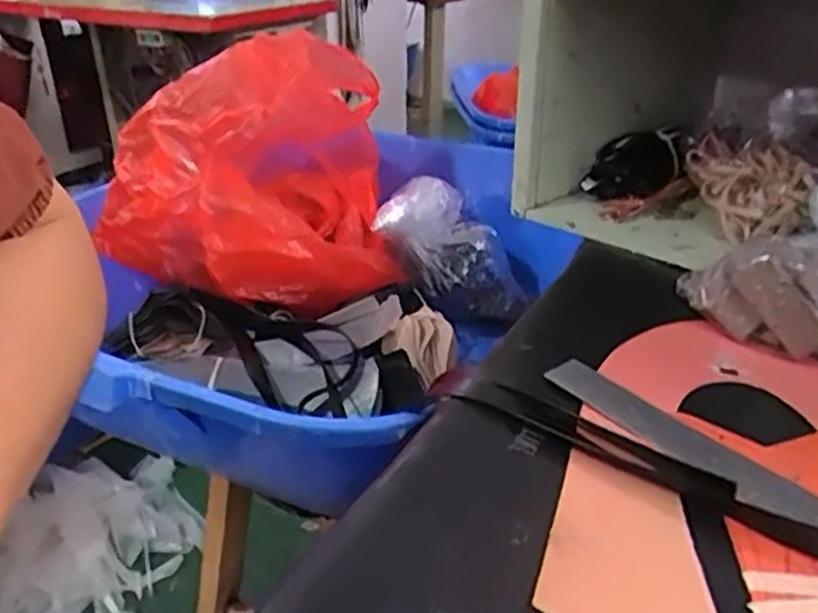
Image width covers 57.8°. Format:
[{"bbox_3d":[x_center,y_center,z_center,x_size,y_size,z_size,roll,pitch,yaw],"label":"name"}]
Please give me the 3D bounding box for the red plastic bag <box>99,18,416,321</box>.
[{"bbox_3d":[-0.159,-0.157,0.837,0.277,0.243,0.319,-2,27,-5],"label":"red plastic bag"}]

